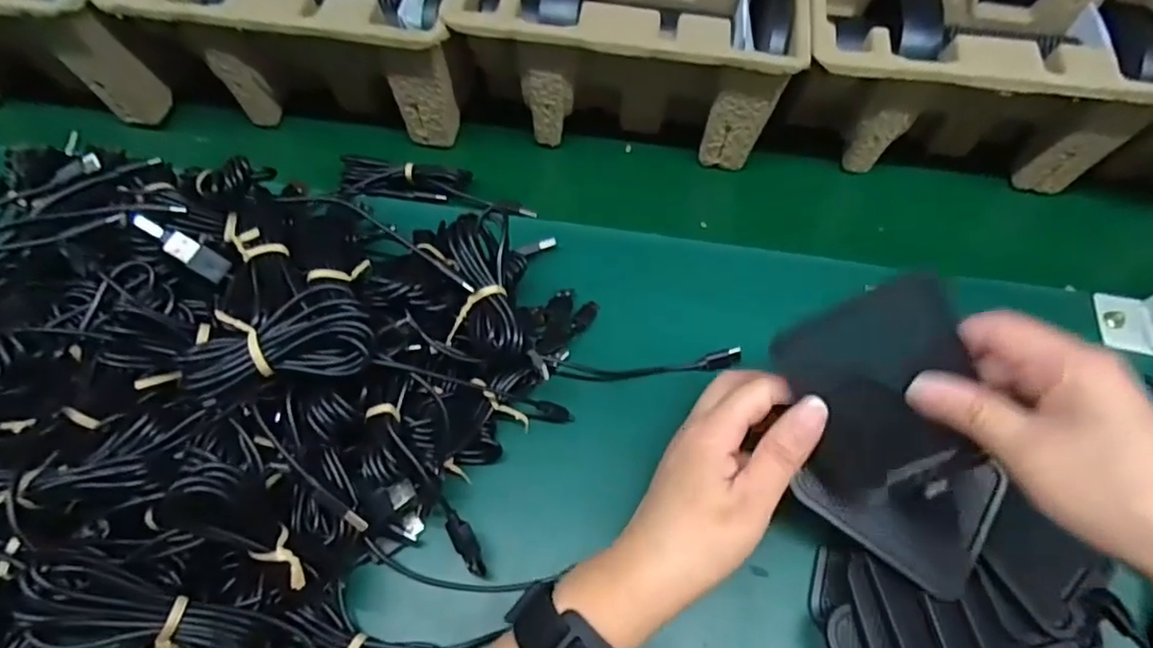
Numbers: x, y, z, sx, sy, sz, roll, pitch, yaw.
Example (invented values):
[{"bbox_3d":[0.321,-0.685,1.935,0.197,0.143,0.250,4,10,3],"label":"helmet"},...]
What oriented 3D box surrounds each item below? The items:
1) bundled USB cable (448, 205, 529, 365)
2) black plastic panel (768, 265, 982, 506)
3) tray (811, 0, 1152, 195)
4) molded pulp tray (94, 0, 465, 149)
[{"bbox_3d":[-0.051,-0.023,0.350,0.037,0.020,0.093,-8,63,-4],"label":"bundled USB cable"},{"bbox_3d":[0.144,0.032,0.301,0.077,0.009,0.094,-21,96,23],"label":"black plastic panel"},{"bbox_3d":[0.258,-0.182,0.448,0.234,0.103,0.145,4,63,3],"label":"tray"},{"bbox_3d":[-0.186,-0.226,0.464,0.228,0.101,0.145,4,63,3],"label":"molded pulp tray"}]

